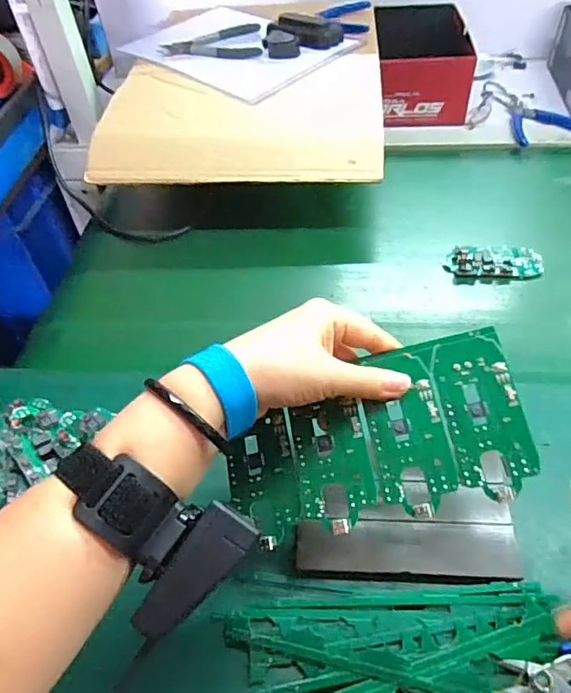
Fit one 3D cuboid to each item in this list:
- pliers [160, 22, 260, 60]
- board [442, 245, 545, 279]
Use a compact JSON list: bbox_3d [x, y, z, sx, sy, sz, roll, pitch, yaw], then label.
[{"bbox_3d":[-0.108,-0.434,0.730,0.144,0.007,0.118,-5,50,1],"label":"pliers"},{"bbox_3d":[0.225,-0.093,0.552,0.101,0.009,0.049,0,50,5],"label":"board"}]

